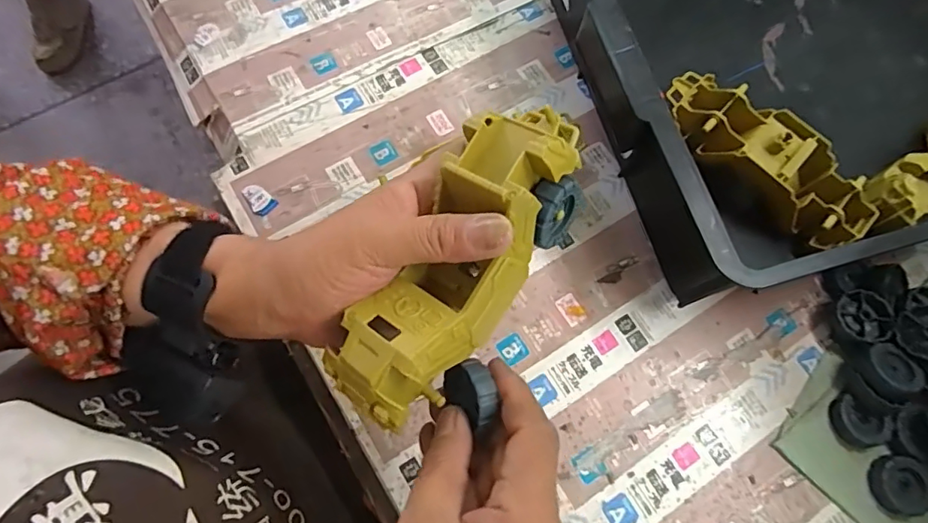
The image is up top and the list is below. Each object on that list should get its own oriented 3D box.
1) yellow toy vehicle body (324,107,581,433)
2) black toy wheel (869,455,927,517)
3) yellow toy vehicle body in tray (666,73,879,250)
[{"bbox_3d":[-0.001,0.001,0.255,0.057,0.048,0.164,30,85,9],"label":"yellow toy vehicle body"},{"bbox_3d":[0.305,0.156,0.360,0.039,0.009,0.038,0,71,-1],"label":"black toy wheel"},{"bbox_3d":[0.237,-0.081,0.413,0.060,0.054,0.173,-40,77,-13],"label":"yellow toy vehicle body in tray"}]

